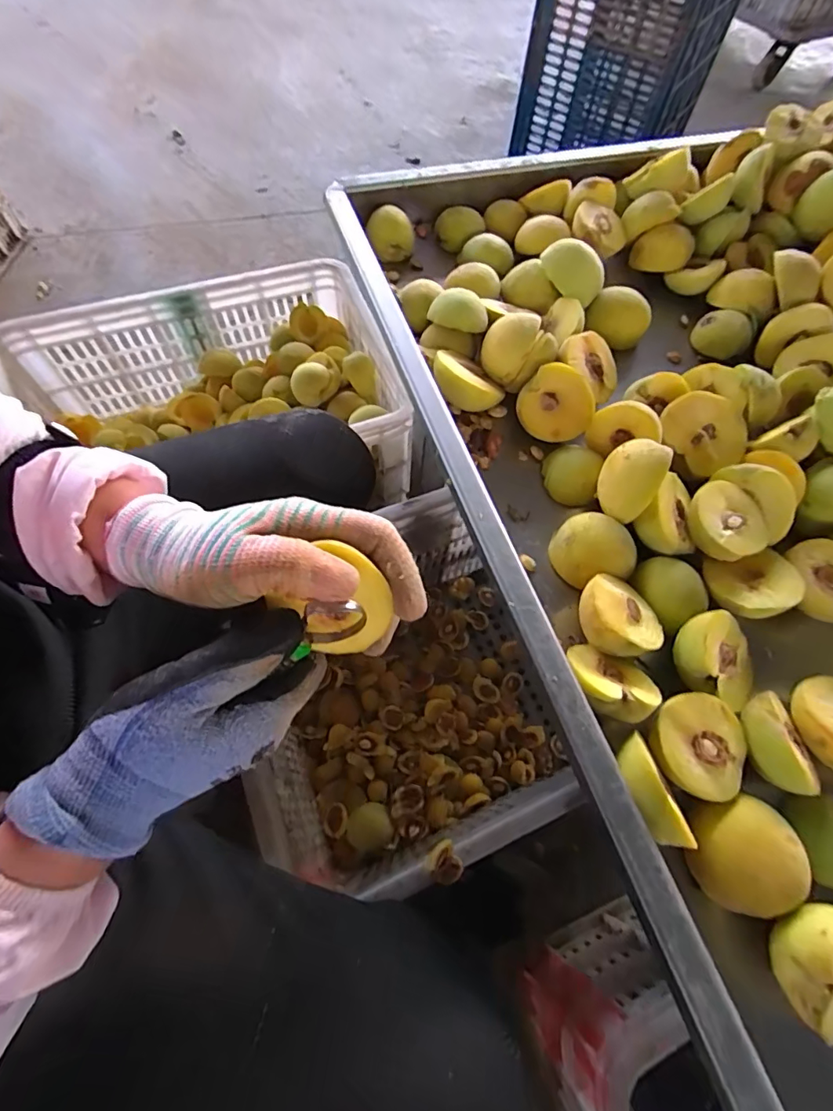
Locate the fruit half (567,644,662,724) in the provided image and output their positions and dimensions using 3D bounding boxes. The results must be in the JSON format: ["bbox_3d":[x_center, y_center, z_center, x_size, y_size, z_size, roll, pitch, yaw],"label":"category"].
[{"bbox_3d":[0.130,0.084,0.322,0.060,0.028,0.045,26,65,9],"label":"fruit half"}]

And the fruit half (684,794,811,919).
[{"bbox_3d":[0.195,0.178,0.287,0.055,0.026,0.058,2,64,-2],"label":"fruit half"}]

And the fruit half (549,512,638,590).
[{"bbox_3d":[0.140,-0.006,0.385,0.056,0.030,0.056,1,64,-3],"label":"fruit half"}]

